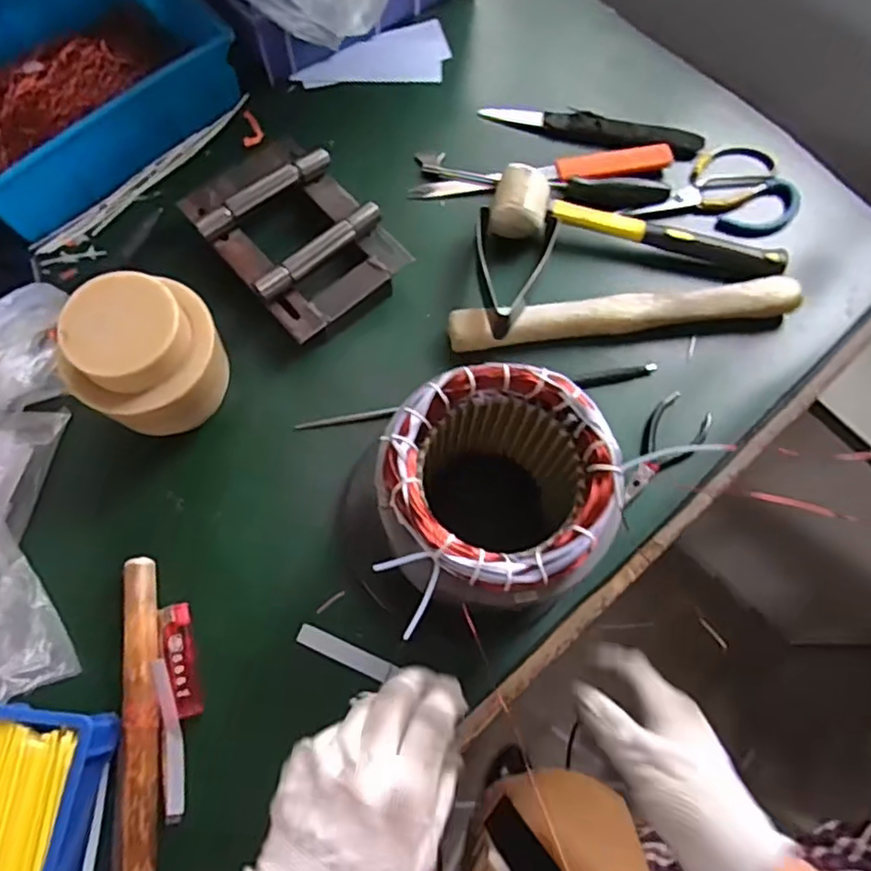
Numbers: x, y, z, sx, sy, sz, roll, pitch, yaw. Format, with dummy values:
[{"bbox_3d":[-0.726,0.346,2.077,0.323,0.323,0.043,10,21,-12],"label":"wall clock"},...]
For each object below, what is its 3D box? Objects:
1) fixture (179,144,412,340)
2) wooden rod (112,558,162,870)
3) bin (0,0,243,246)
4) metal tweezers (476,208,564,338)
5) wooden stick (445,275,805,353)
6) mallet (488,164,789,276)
[{"bbox_3d":[-0.135,-0.195,0.604,0.135,0.051,0.198,-40,77,-15],"label":"fixture"},{"bbox_3d":[-0.218,0.210,0.470,0.027,0.022,0.232,-5,71,-4],"label":"wooden rod"},{"bbox_3d":[-0.369,-0.355,0.640,0.305,0.077,0.211,-41,77,-15],"label":"bin"},{"bbox_3d":[0.068,-0.151,0.590,0.077,0.043,0.145,11,57,1],"label":"metal tweezers"},{"bbox_3d":[0.174,-0.113,0.589,0.319,0.027,0.040,-7,71,-5],"label":"wooden stick"},{"bbox_3d":[0.196,-0.204,0.615,0.282,0.040,0.057,9,70,1],"label":"mallet"}]

